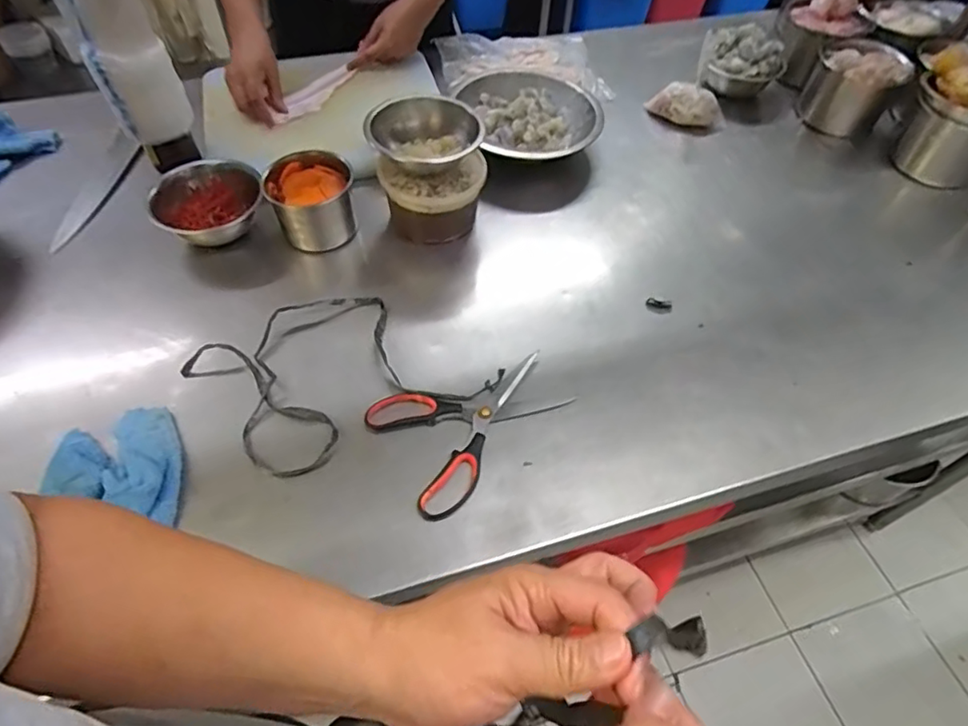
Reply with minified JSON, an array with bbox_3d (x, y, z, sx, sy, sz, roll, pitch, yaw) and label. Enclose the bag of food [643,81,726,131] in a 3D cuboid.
[{"bbox_3d":[0.367,-0.462,1.057,0.145,0.062,0.047,18,54,10],"label":"bag of food"}]

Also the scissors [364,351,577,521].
[{"bbox_3d":[-0.006,0.064,0.665,0.216,0.010,0.151,-27,60,-20],"label":"scissors"}]

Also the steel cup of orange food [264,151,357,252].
[{"bbox_3d":[-0.238,-0.222,0.813,0.109,0.093,0.113,1,54,-2],"label":"steel cup of orange food"}]

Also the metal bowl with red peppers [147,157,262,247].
[{"bbox_3d":[-0.385,-0.217,0.828,0.142,0.072,0.136,1,54,-2],"label":"metal bowl with red peppers"}]

